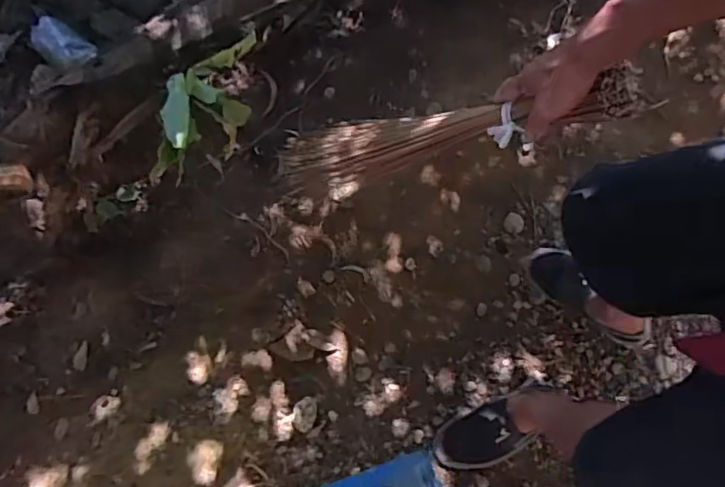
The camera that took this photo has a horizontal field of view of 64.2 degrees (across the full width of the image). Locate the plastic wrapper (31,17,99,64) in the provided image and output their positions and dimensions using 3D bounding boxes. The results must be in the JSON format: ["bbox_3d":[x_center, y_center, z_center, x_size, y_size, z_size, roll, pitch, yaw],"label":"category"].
[{"bbox_3d":[-0.674,-0.444,1.306,0.162,0.061,0.089,34,76,8],"label":"plastic wrapper"}]

